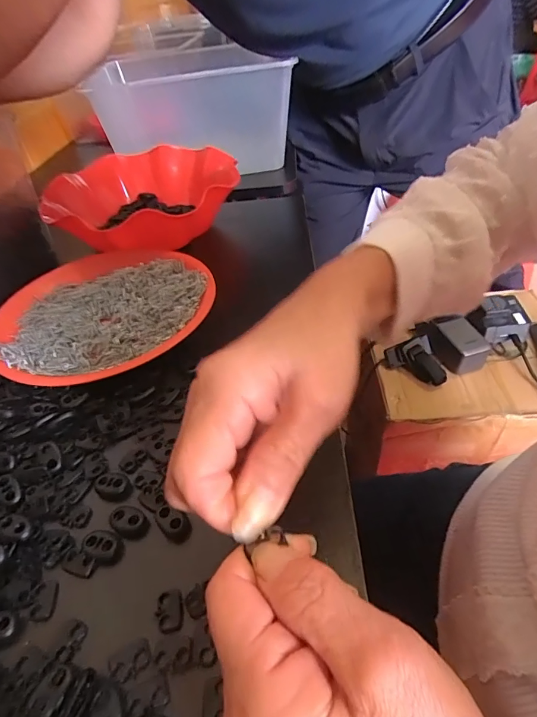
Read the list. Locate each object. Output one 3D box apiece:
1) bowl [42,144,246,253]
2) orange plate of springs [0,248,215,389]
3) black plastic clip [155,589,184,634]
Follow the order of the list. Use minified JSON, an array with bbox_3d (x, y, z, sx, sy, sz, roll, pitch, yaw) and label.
[{"bbox_3d":[-0.152,-0.191,0.496,0.209,0.067,0.206,-4,42,4],"label":"bowl"},{"bbox_3d":[-0.148,-0.047,0.371,0.188,0.030,0.191,-4,42,4],"label":"orange plate of springs"},{"bbox_3d":[-0.049,0.125,0.204,0.013,0.004,0.020,-13,42,-6],"label":"black plastic clip"}]

